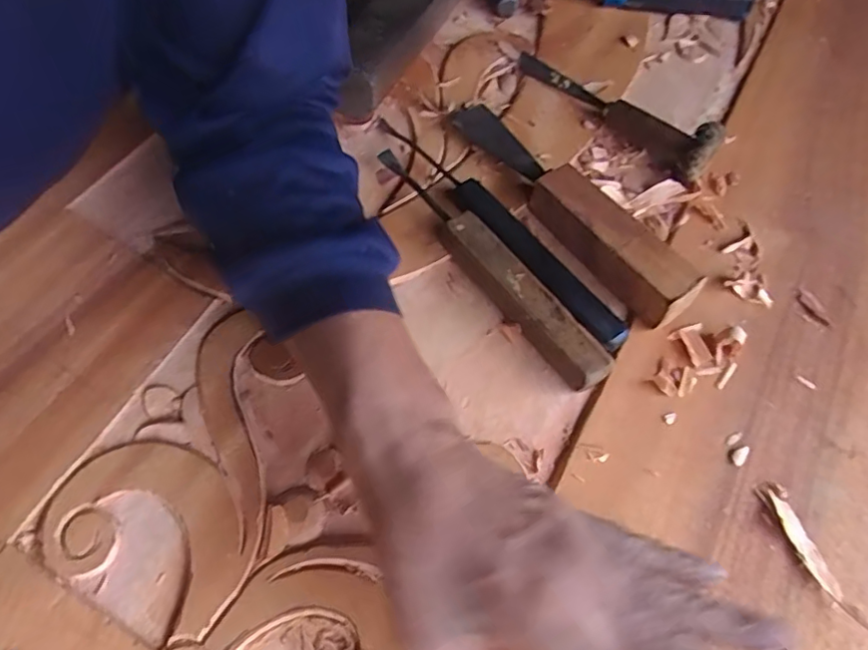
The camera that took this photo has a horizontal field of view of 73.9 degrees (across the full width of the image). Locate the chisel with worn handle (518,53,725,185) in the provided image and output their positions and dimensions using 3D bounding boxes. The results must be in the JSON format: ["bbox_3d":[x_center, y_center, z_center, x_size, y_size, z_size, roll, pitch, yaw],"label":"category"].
[{"bbox_3d":[0.141,-0.175,0.451,0.030,0.035,0.174,-39,70,-23],"label":"chisel with worn handle"}]

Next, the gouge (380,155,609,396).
[{"bbox_3d":[0.031,-0.045,0.380,0.023,0.023,0.216,-34,68,-21],"label":"gouge"}]

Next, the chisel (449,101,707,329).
[{"bbox_3d":[0.090,-0.091,0.404,0.029,0.033,0.222,-31,67,-20],"label":"chisel"}]

